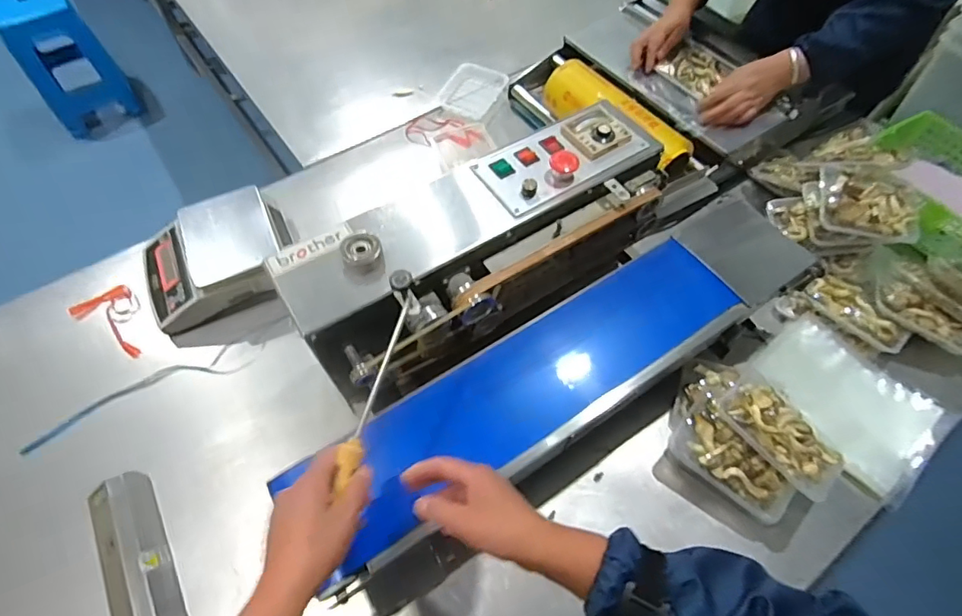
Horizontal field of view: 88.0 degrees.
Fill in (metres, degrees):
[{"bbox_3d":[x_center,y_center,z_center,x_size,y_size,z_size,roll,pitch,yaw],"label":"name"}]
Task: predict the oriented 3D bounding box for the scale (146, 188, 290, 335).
[{"bbox_3d":[-0.462,-0.097,0.867,0.243,0.089,0.201,-24,61,-15],"label":"scale"}]

